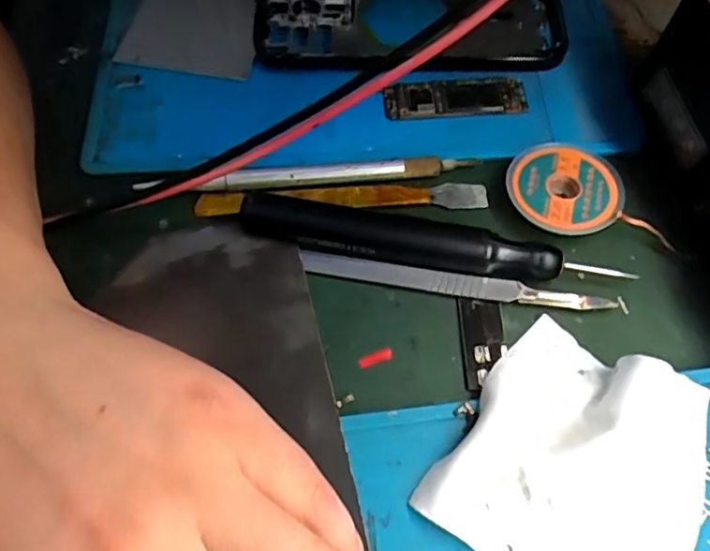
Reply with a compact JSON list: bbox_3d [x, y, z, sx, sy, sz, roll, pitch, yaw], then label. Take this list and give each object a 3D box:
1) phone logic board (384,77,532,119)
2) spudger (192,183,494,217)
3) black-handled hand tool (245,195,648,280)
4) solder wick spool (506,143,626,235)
[{"bbox_3d":[0.044,-0.080,0.257,0.063,0.006,0.019,-5,62,-1],"label":"phone logic board"},{"bbox_3d":[-0.005,-0.031,0.241,0.119,0.007,0.012,-3,62,0],"label":"spudger"},{"bbox_3d":[0.026,-0.012,0.224,0.142,0.014,0.016,9,62,7],"label":"black-handled hand tool"},{"bbox_3d":[0.084,-0.035,0.234,0.044,0.010,0.040,-1,62,1],"label":"solder wick spool"}]

